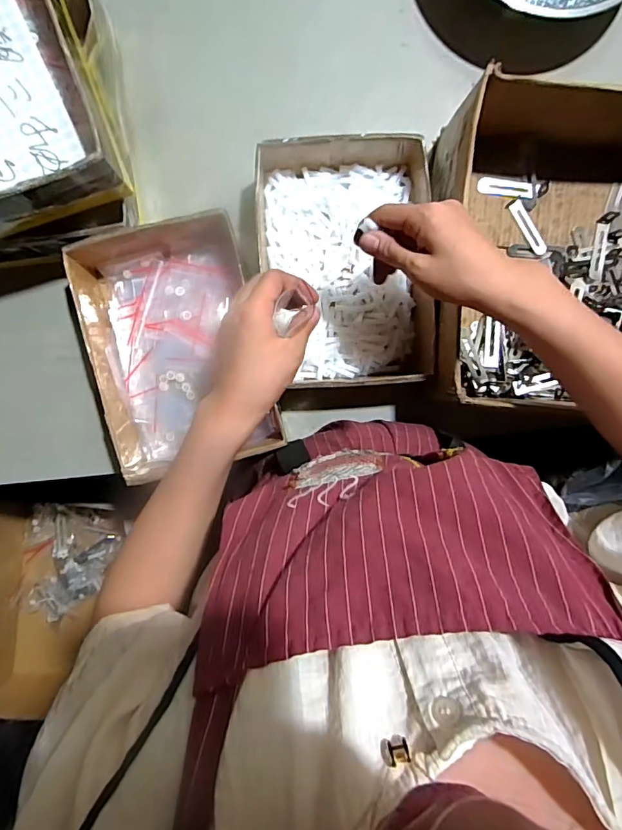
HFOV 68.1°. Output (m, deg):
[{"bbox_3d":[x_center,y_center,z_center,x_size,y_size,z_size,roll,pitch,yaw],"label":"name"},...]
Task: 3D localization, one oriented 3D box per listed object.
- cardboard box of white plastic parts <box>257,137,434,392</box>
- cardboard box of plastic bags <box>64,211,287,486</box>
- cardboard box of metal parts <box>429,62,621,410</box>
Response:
[{"bbox_3d":[0.038,-0.161,0.503,0.179,0.060,0.252,-4,94,-2],"label":"cardboard box of white plastic parts"},{"bbox_3d":[-0.145,-0.069,0.504,0.177,0.073,0.248,-14,94,-1],"label":"cardboard box of plastic bags"},{"bbox_3d":[0.263,-0.162,0.491,0.256,0.120,0.299,3,94,-2],"label":"cardboard box of metal parts"}]

